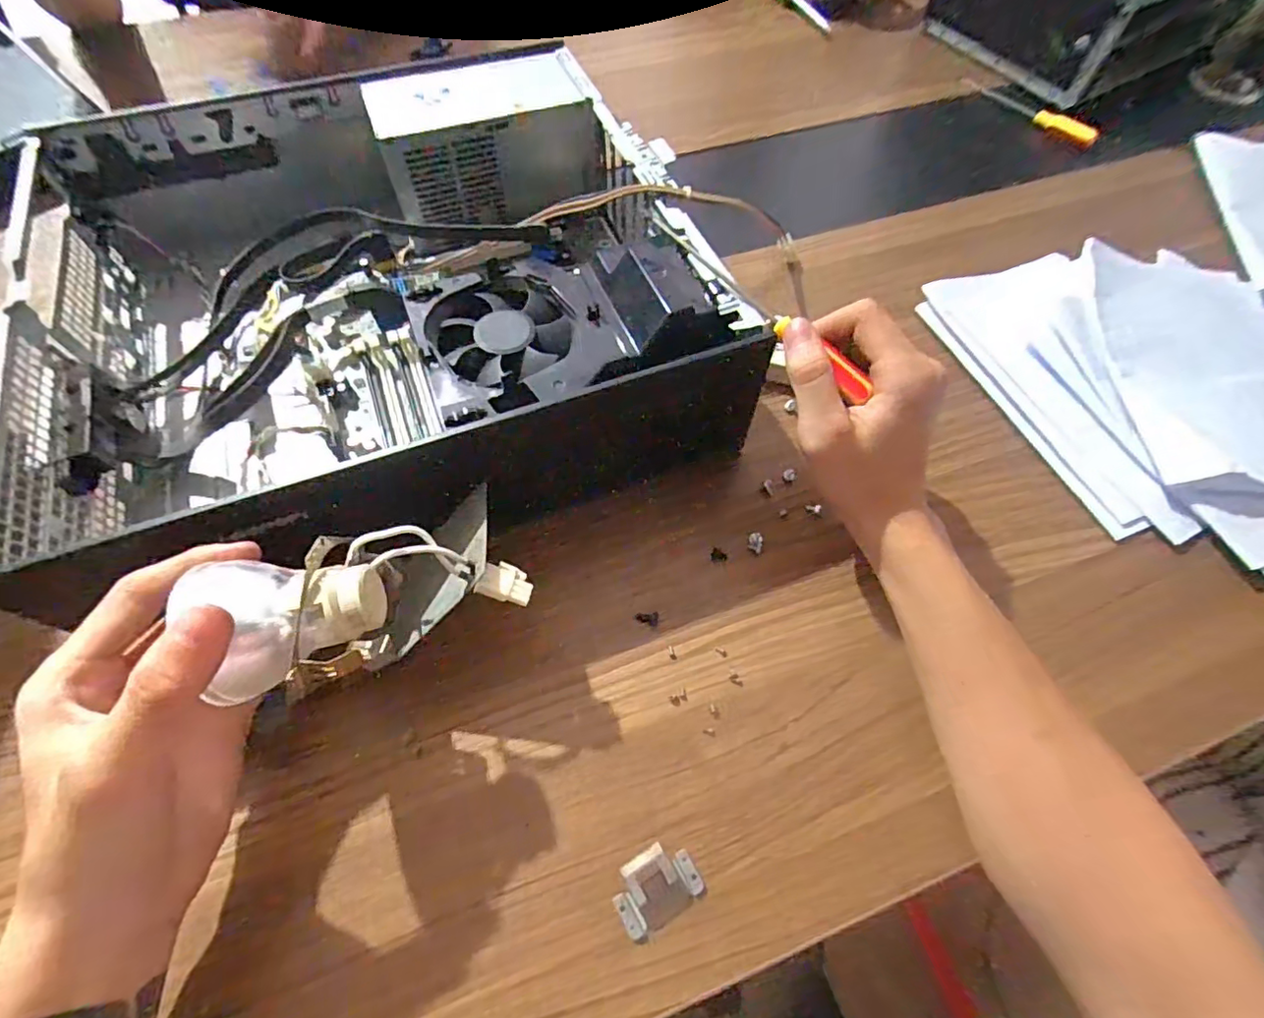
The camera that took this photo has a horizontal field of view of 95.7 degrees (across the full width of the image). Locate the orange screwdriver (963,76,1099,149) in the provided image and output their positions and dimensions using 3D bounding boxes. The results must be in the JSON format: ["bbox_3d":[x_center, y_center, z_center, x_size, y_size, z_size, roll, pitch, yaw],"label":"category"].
[{"bbox_3d":[0.430,-0.435,0.618,0.015,0.022,0.162,-26,64,-14],"label":"orange screwdriver"}]

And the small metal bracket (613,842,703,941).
[{"bbox_3d":[0.010,0.169,0.258,0.039,0.012,0.028,-28,65,-15],"label":"small metal bracket"}]

